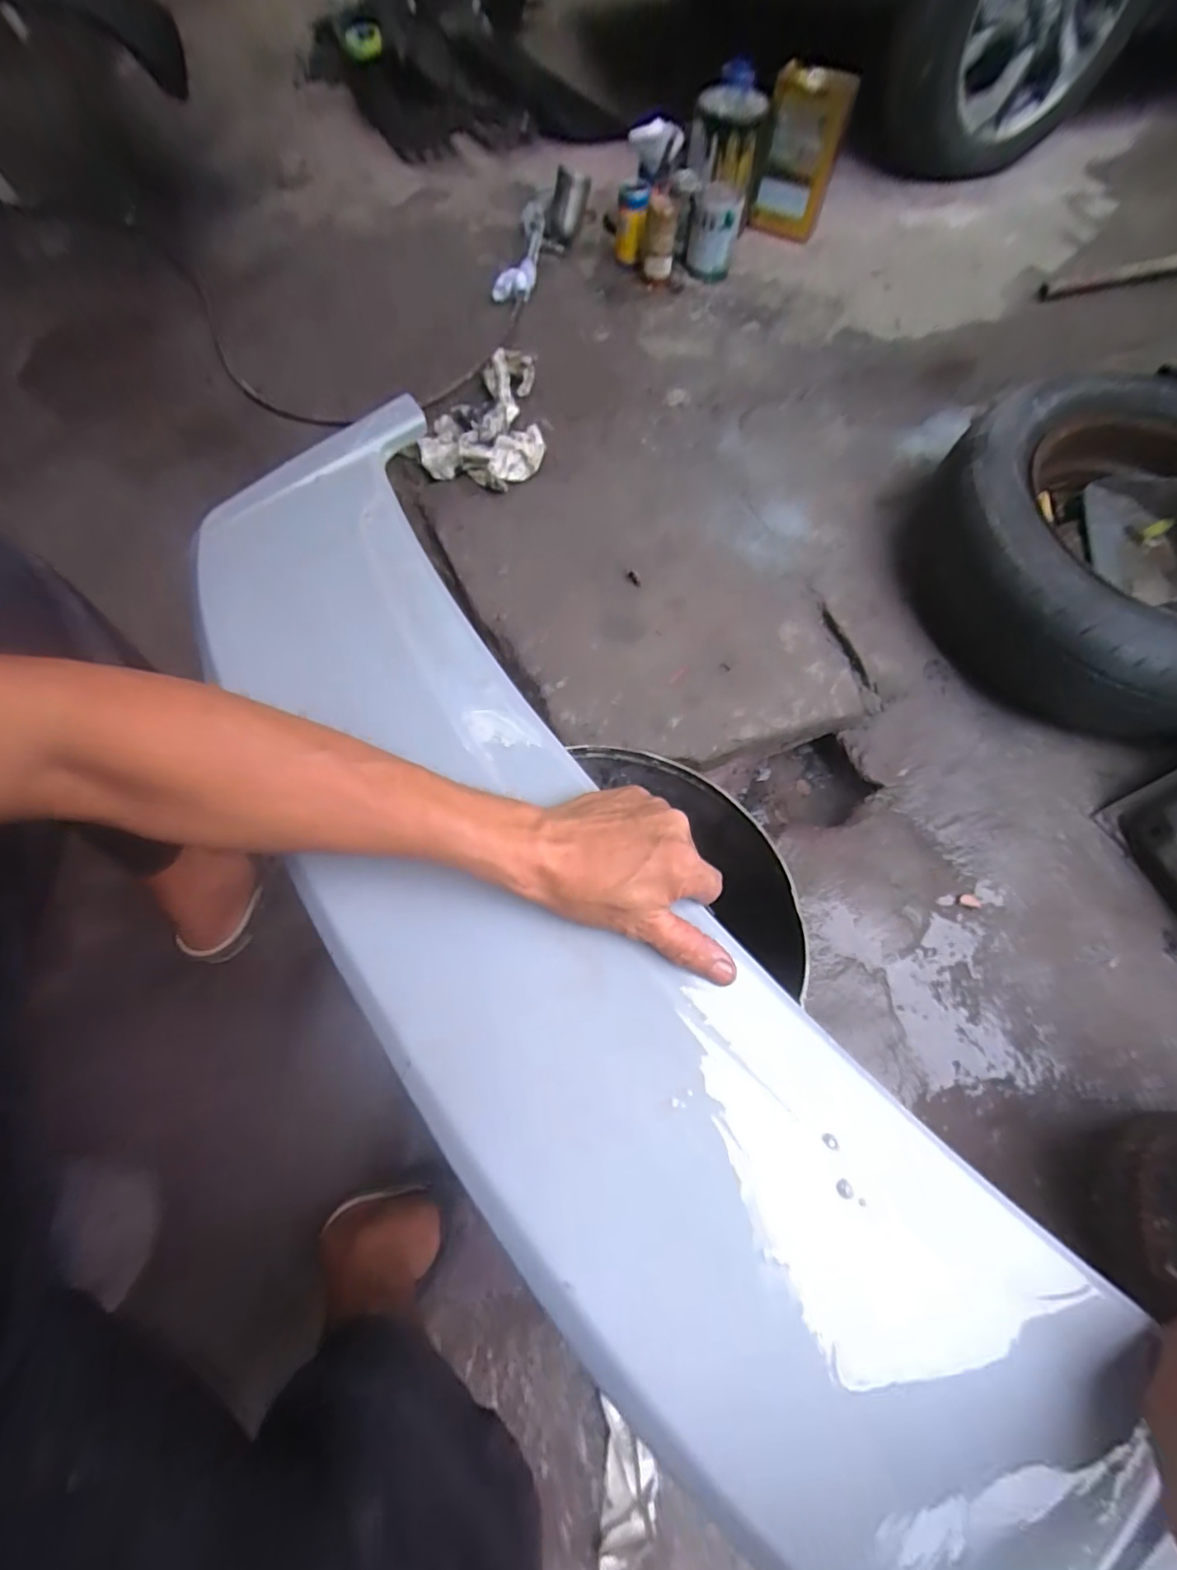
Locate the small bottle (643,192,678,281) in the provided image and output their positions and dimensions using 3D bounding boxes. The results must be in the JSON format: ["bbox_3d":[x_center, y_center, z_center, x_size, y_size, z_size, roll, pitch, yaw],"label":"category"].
[{"bbox_3d":[0.158,-1.216,1.290,0.071,0.122,0.076,7,67,3],"label":"small bottle"}]

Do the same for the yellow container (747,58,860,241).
[{"bbox_3d":[0.478,-1.425,1.315,0.161,0.236,0.145,15,67,6],"label":"yellow container"}]

